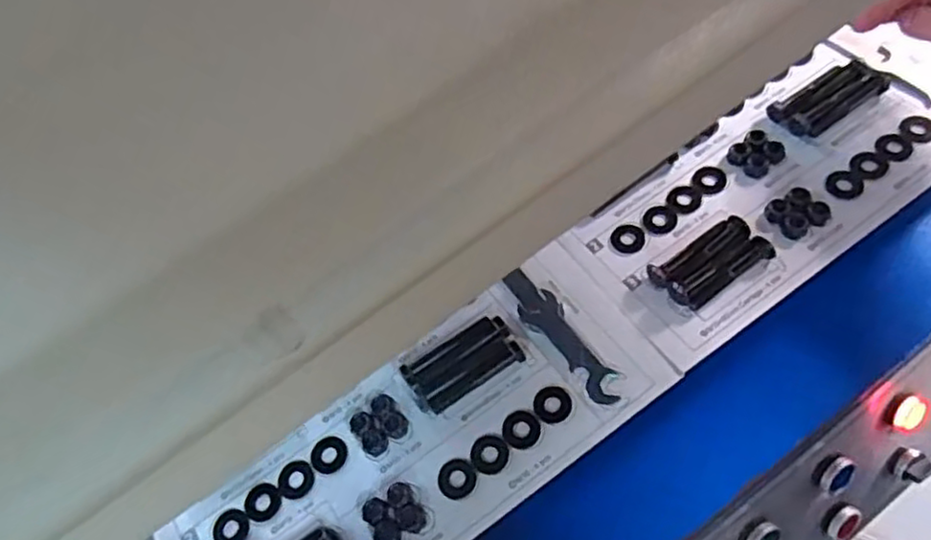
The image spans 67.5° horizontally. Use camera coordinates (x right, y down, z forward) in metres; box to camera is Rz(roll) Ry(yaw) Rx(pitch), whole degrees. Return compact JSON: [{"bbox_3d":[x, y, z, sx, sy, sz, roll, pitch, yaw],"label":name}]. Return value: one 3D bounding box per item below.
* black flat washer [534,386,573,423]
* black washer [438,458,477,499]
[{"bbox_3d":[0.056,0.086,0.448,0.024,0.006,0.024,1,62,-2],"label":"black flat washer"},{"bbox_3d":[-0.005,0.130,0.435,0.024,0.006,0.024,1,62,-2],"label":"black washer"}]

